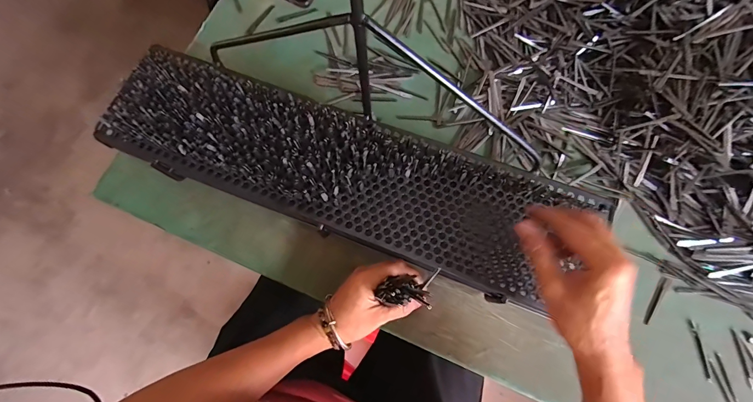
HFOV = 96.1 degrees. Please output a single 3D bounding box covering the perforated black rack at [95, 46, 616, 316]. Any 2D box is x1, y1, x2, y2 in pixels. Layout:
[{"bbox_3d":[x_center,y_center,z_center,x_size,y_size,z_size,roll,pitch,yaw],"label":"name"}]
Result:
[{"bbox_3d":[-0.049,-0.041,0.391,0.538,0.036,0.145,21,77,6],"label":"perforated black rack"}]

